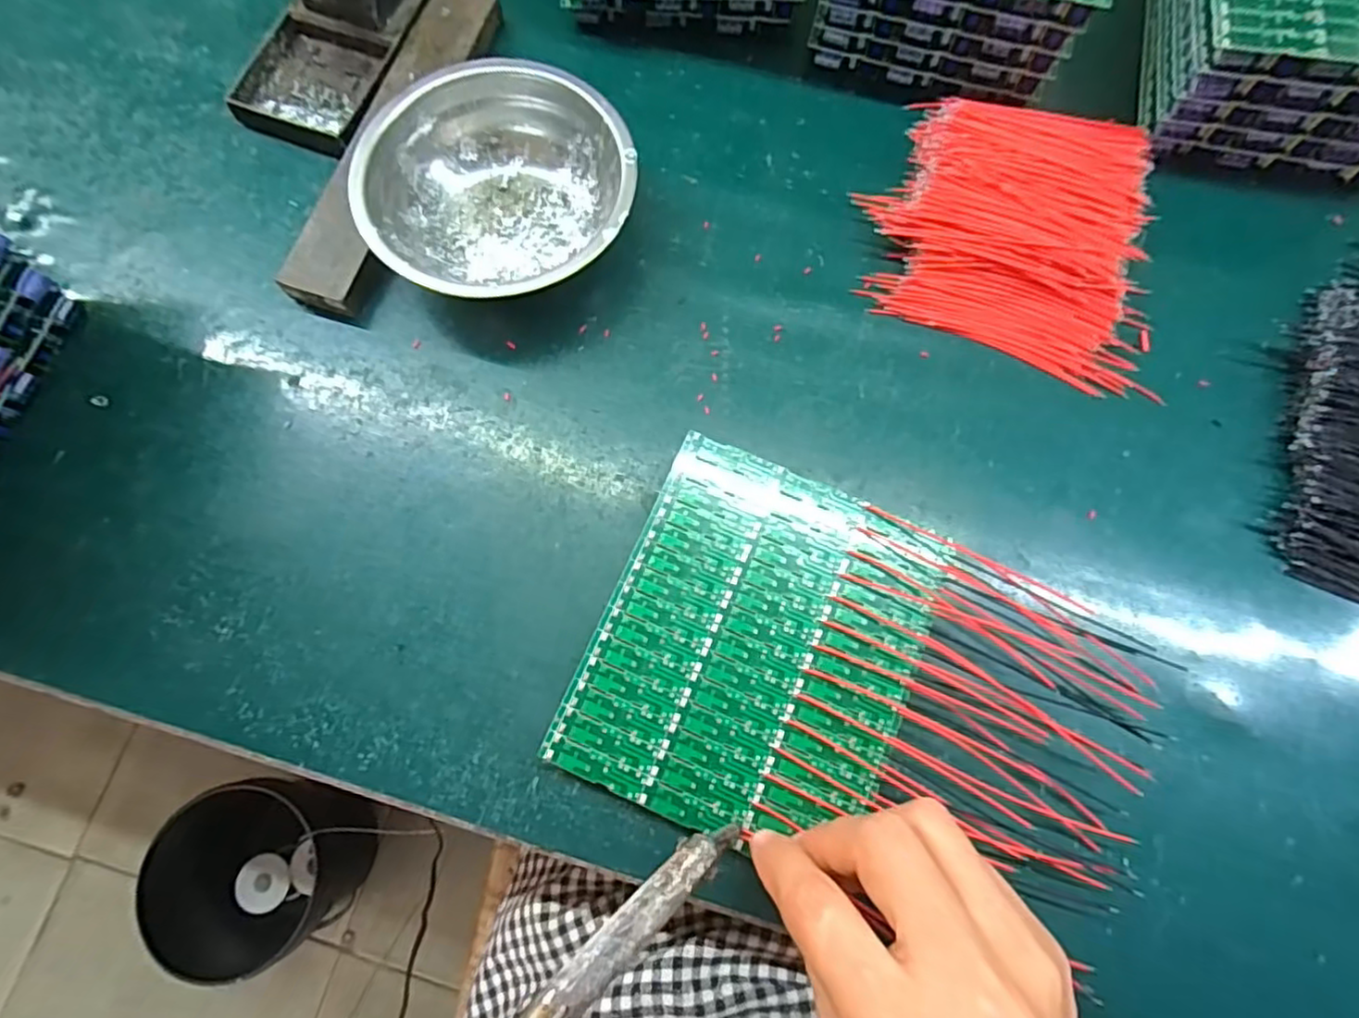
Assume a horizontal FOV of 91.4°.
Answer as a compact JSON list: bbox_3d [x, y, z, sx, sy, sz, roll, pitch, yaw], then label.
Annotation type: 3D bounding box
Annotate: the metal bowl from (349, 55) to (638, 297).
[{"bbox_3d":[-0.085,-0.155,0.324,0.124,0.040,0.122,0,75,1],"label":"metal bowl"}]

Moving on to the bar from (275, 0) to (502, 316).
[{"bbox_3d":[-0.146,-0.193,0.345,0.038,0.019,0.202,17,76,5],"label":"bar"}]

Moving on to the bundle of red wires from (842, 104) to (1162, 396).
[{"bbox_3d":[0.164,-0.139,0.327,0.136,0.022,0.147,8,76,3],"label":"bundle of red wires"}]

